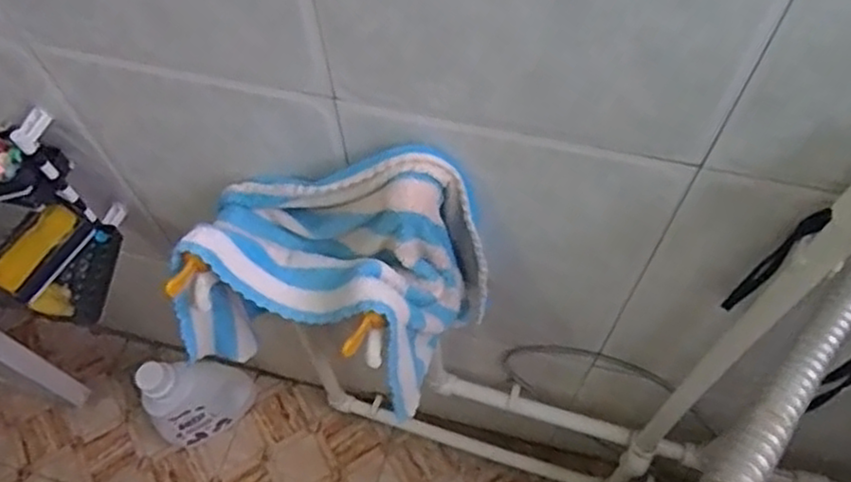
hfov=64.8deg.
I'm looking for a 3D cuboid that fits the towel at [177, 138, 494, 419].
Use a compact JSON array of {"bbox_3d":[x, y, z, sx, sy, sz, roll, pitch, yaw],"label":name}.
[{"bbox_3d":[-0.091,0.040,0.673,0.285,0.278,0.157,14,62,9],"label":"towel"}]

